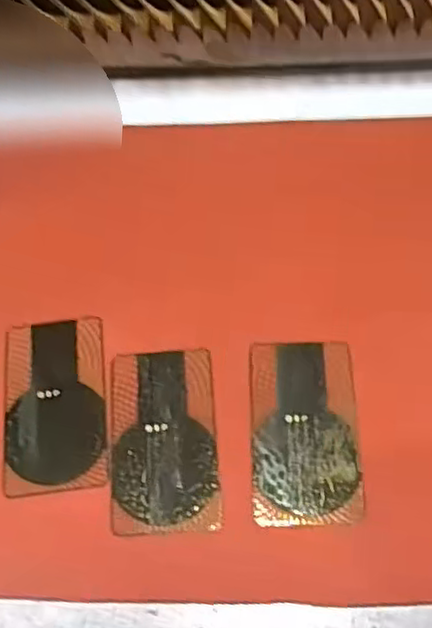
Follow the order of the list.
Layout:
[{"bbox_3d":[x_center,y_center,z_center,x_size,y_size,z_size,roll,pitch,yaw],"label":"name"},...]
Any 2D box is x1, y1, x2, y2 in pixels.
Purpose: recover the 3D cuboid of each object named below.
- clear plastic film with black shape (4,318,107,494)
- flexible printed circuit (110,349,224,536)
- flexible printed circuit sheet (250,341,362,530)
[{"bbox_3d":[-0.077,0.042,0.318,0.048,0.004,0.085,-7,64,-1],"label":"clear plastic film with black shape"},{"bbox_3d":[-0.024,0.057,0.306,0.049,0.004,0.085,-4,64,1],"label":"flexible printed circuit"},{"bbox_3d":[0.041,0.052,0.304,0.048,0.004,0.086,0,64,2],"label":"flexible printed circuit sheet"}]

